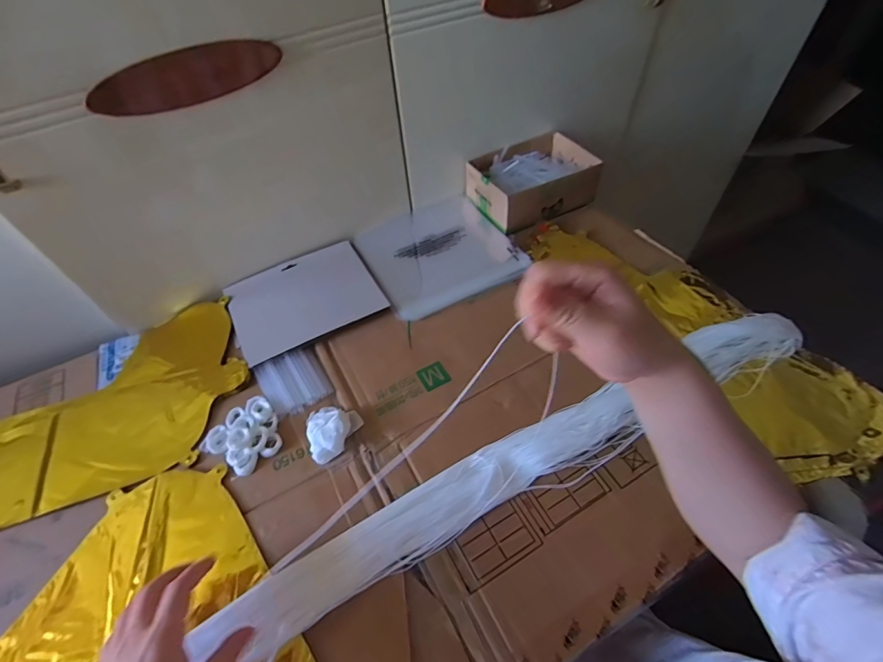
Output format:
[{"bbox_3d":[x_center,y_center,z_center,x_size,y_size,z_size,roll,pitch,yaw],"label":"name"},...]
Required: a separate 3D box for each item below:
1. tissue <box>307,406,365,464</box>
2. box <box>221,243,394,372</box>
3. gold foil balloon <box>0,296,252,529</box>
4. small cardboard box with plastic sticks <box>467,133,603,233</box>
[{"bbox_3d":[-0.121,0.104,0.463,0.061,0.027,0.059,-29,56,-18],"label":"tissue"},{"bbox_3d":[-0.195,-0.050,0.594,0.193,0.009,0.163,-26,55,-16],"label":"box"},{"bbox_3d":[-0.434,0.109,0.497,0.390,0.019,0.226,-24,55,-15],"label":"gold foil balloon"},{"bbox_3d":[0.152,-0.252,0.694,0.195,0.063,0.140,-24,55,-15],"label":"small cardboard box with plastic sticks"}]

